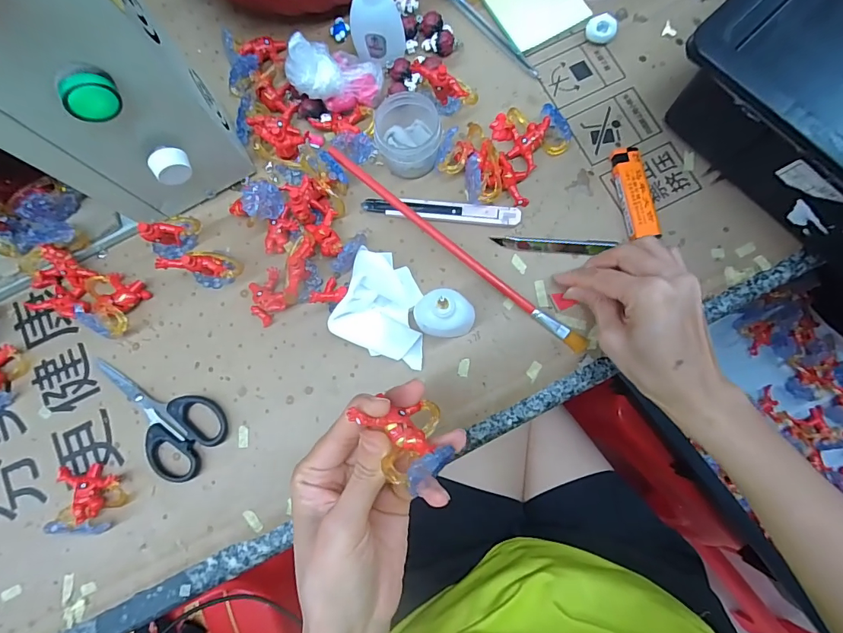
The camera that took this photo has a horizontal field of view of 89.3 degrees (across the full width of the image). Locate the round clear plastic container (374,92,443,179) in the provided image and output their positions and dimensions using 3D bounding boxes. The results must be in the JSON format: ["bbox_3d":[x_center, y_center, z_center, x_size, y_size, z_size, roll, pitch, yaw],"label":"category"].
[{"bbox_3d":[-0.011,-0.154,0.358,0.052,0.038,0.061,-3,81,1],"label":"round clear plastic container"}]

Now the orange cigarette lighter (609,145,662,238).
[{"bbox_3d":[0.176,-0.103,0.355,0.022,0.017,0.077,-9,80,0],"label":"orange cigarette lighter"}]

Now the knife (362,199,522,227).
[{"bbox_3d":[0.016,-0.088,0.363,0.132,0.013,0.017,5,81,3],"label":"knife"}]

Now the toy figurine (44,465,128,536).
[{"bbox_3d":[-0.262,0.138,0.325,0.058,0.031,0.042,18,82,5],"label":"toy figurine"}]

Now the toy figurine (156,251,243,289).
[{"bbox_3d":[-0.173,-0.040,0.344,0.050,0.049,0.026,12,81,4],"label":"toy figurine"}]

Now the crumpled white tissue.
[{"bbox_3d":[-0.025,-0.009,0.332,0.071,0.046,0.077,19,82,5],"label":"crumpled white tissue"}]

